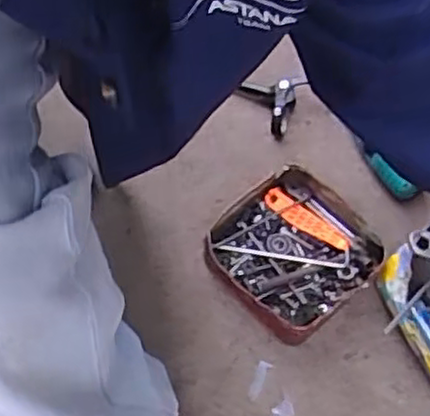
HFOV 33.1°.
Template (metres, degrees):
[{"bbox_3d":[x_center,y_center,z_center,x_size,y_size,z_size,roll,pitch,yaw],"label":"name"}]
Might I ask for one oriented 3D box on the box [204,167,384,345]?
[{"bbox_3d":[0.089,0.051,0.844,0.169,0.041,0.167,-35,69,-19],"label":"box"}]

